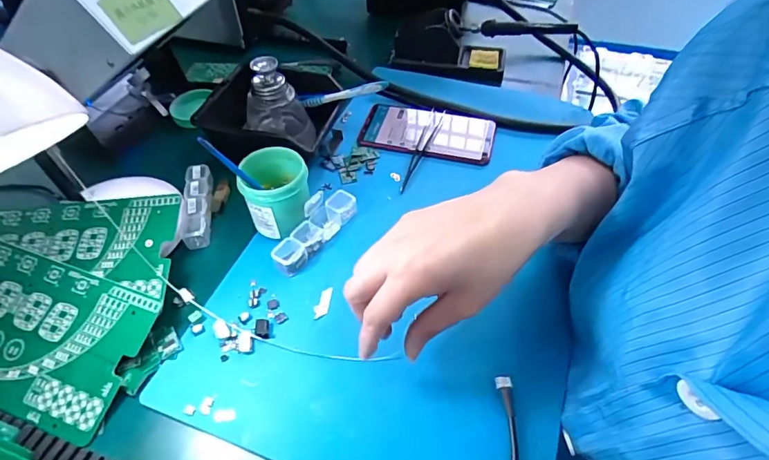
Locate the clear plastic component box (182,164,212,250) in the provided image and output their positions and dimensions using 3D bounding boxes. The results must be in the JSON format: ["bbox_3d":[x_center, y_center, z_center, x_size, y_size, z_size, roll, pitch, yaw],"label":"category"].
[{"bbox_3d":[-0.187,-0.025,0.458,0.025,0.024,0.091,-9,51,-7],"label":"clear plastic component box"}]

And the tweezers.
[{"bbox_3d":[0.044,-0.093,0.507,0.016,0.013,0.133,14,52,12],"label":"tweezers"}]

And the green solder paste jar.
[{"bbox_3d":[-0.098,-0.031,0.424,0.056,0.070,0.056,0,50,0],"label":"green solder paste jar"}]

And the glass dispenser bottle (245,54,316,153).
[{"bbox_3d":[-0.113,-0.132,0.489,0.060,0.100,0.046,2,50,2],"label":"glass dispenser bottle"}]

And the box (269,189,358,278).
[{"bbox_3d":[-0.065,-0.005,0.421,0.025,0.040,0.095,28,56,22],"label":"box"}]

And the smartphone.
[{"bbox_3d":[0.051,-0.118,0.528,0.149,0.013,0.080,12,52,10],"label":"smartphone"}]

